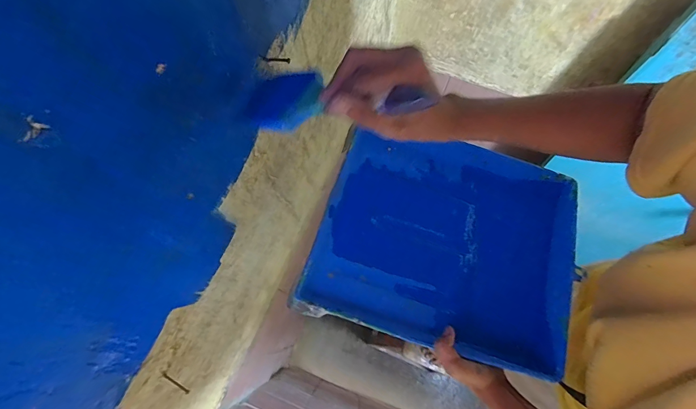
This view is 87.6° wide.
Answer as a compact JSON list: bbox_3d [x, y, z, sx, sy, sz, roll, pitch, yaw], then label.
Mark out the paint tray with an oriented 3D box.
[{"bbox_3d":[0.141,0.042,0.504,0.345,0.058,0.291,15,74,5],"label":"paint tray"}]

